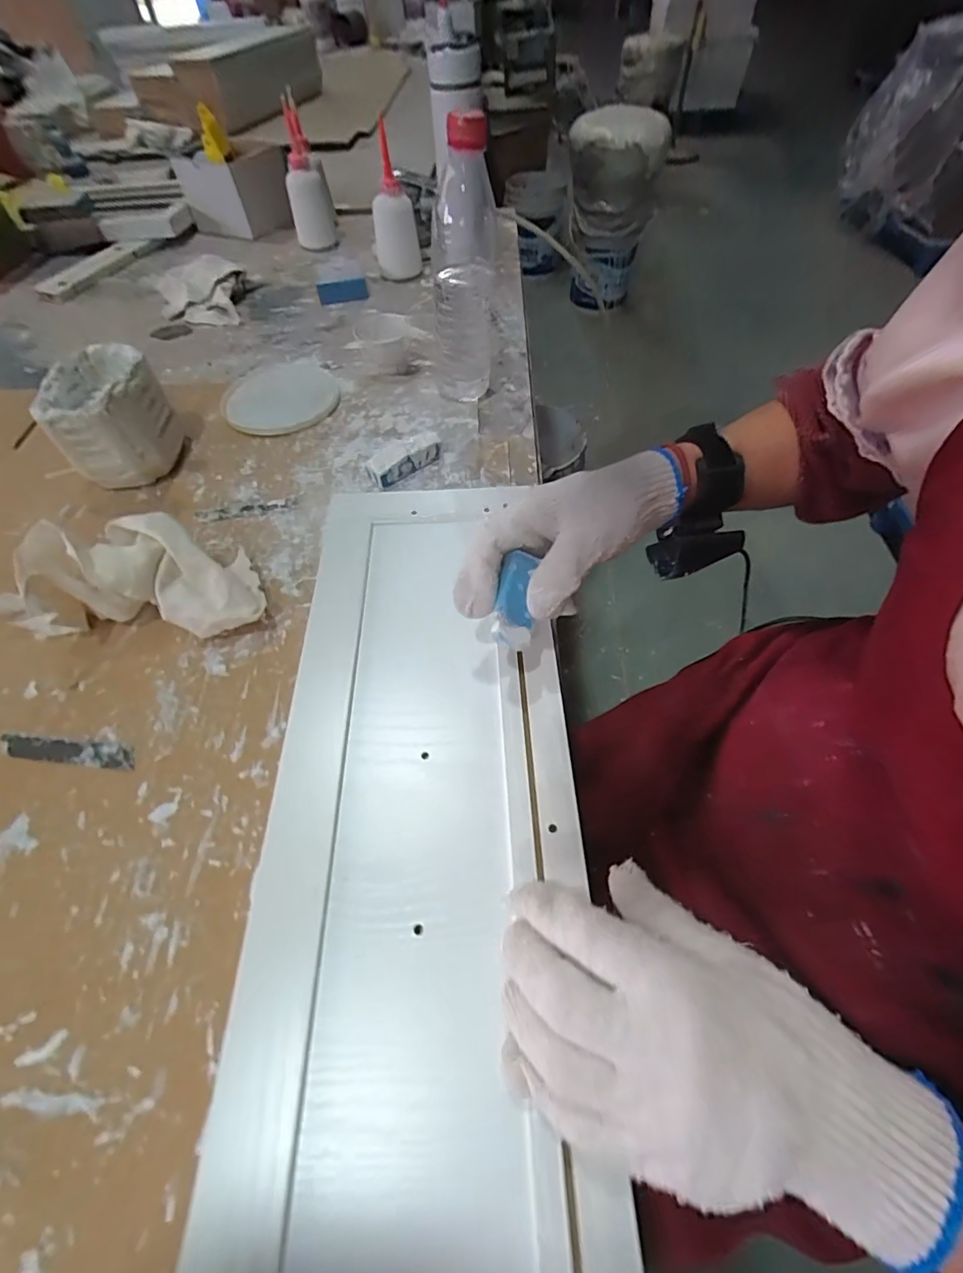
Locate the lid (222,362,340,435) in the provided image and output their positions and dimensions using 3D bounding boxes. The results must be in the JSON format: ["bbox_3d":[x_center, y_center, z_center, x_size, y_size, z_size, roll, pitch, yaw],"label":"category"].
[{"bbox_3d":[-0.224,-0.269,0.561,0.120,0.009,0.142,-22,56,-13],"label":"lid"}]

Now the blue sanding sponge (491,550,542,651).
[{"bbox_3d":[0.021,-0.023,0.310,0.022,0.013,0.059,6,79,8],"label":"blue sanding sponge"}]

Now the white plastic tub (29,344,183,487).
[{"bbox_3d":[-0.341,-0.200,0.475,0.098,0.088,0.117,-31,59,-18],"label":"white plastic tub"}]

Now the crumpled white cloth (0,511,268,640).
[{"bbox_3d":[-0.263,-0.043,0.375,0.196,0.074,0.065,-1,54,1],"label":"crumpled white cloth"}]

